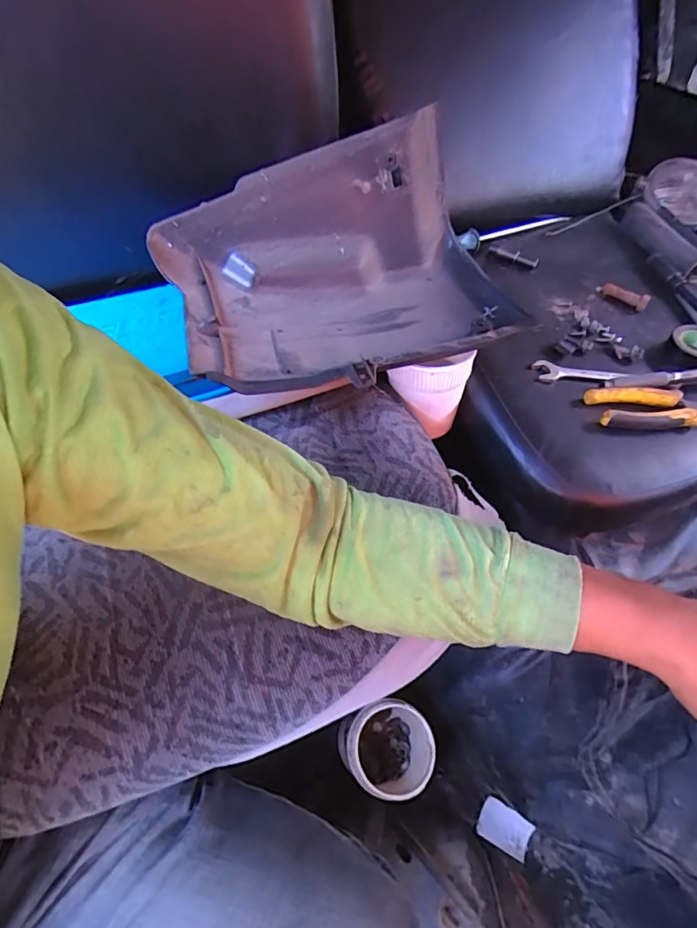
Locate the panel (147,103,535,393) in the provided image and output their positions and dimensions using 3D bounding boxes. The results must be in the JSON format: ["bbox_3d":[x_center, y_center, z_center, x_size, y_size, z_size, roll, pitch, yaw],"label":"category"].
[{"bbox_3d":[-0.001,-0.181,0.441,0.318,0.123,0.224,-18,60,-16],"label":"panel"}]

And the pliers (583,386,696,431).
[{"bbox_3d":[0.340,-0.059,0.490,0.175,0.019,0.052,0,57,-5],"label":"pliers"}]

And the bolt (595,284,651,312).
[{"bbox_3d":[0.350,-0.217,0.598,0.062,0.018,0.016,40,62,20],"label":"bolt"}]

